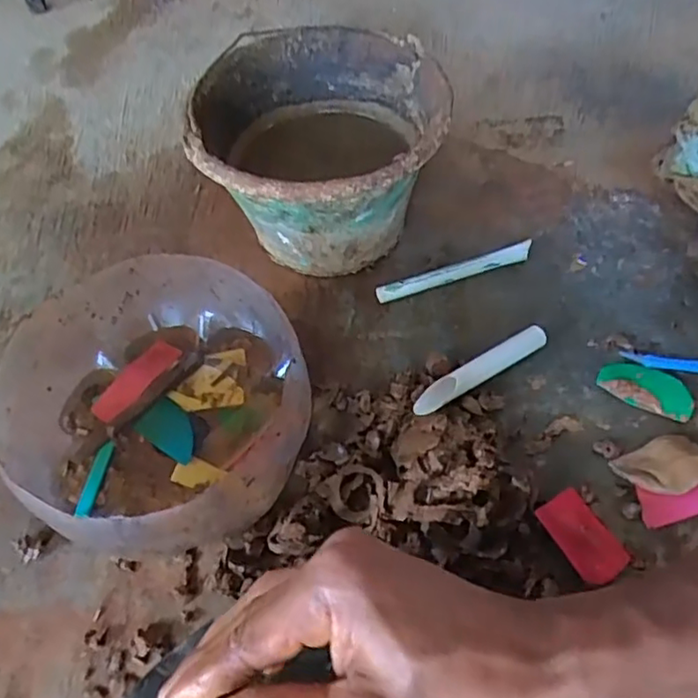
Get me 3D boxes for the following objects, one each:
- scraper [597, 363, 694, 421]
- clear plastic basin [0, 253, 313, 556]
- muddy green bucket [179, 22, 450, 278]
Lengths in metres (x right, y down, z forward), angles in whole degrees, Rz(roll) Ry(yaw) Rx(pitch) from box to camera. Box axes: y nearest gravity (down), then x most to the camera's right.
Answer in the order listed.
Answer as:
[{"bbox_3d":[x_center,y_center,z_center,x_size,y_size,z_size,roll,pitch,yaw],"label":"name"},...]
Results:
[{"bbox_3d":[0.274,0.035,0.583,0.082,0.007,0.042,21,59,18],"label":"scraper"},{"bbox_3d":[-0.156,0.052,0.548,0.250,0.128,0.237,-2,55,3],"label":"clear plastic basin"},{"bbox_3d":[-0.025,-0.191,0.674,0.236,0.179,0.258,-2,55,3],"label":"muddy green bucket"}]

